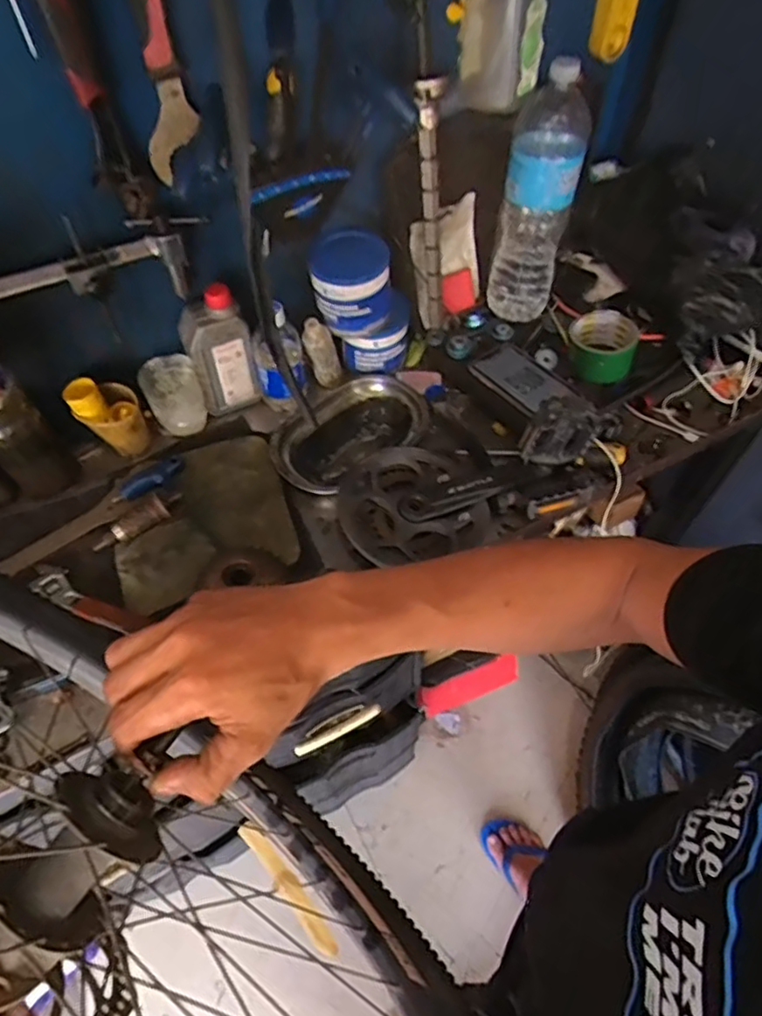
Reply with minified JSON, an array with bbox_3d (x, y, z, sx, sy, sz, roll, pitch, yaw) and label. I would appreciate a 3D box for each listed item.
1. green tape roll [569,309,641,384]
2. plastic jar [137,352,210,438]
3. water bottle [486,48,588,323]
[{"bbox_3d":[0.299,-0.221,0.836,0.089,0.050,0.095,18,58,13],"label":"green tape roll"},{"bbox_3d":[-0.276,-0.146,0.831,0.071,0.094,0.066,-21,58,-13],"label":"plastic jar"},{"bbox_3d":[0.206,-0.398,0.821,0.090,0.295,0.080,14,57,11],"label":"water bottle"}]

